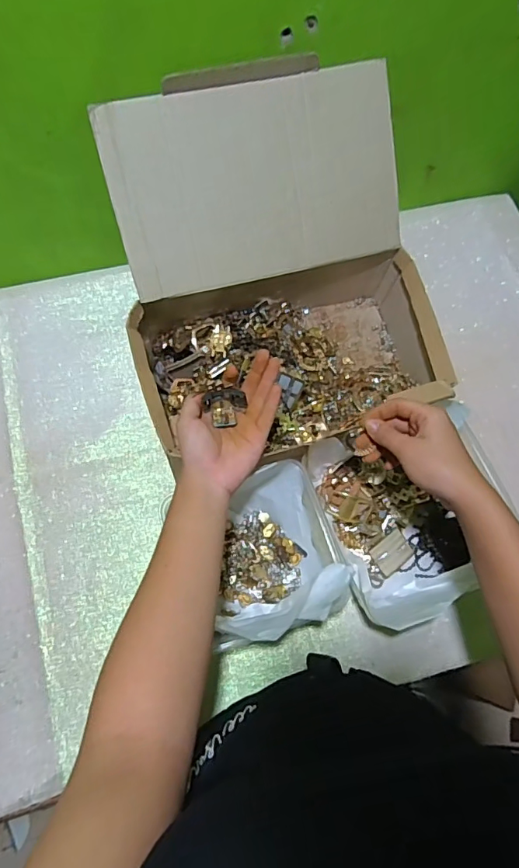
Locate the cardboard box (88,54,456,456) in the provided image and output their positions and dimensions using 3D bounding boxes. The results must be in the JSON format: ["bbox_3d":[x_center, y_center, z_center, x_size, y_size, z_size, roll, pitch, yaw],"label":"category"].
[{"bbox_3d":[0.019,-0.165,0.540,0.334,0.227,0.340,-15,70,-8],"label":"cardboard box"}]

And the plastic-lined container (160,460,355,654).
[{"bbox_3d":[0.004,0.123,0.507,0.141,0.082,0.159,-17,71,-9],"label":"plastic-lined container"}]

